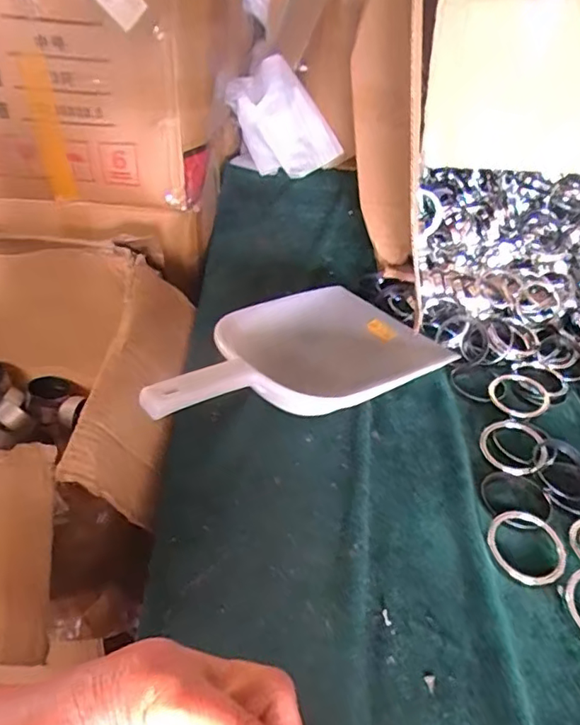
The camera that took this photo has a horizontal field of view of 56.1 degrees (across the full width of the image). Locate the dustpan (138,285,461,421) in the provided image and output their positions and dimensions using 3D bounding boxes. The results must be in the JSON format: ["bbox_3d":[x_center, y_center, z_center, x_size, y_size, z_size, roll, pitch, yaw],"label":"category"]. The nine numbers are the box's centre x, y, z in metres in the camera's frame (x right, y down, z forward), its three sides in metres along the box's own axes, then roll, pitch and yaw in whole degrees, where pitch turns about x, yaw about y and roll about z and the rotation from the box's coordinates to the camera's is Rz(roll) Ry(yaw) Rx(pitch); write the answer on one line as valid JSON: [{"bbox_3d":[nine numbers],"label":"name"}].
[{"bbox_3d":[0.012,0.006,0.617,0.208,0.068,0.388,32,32,29],"label":"dustpan"}]

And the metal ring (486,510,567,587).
[{"bbox_3d":[0.214,0.167,0.493,0.061,0.007,0.066,-7,57,11],"label":"metal ring"}]

